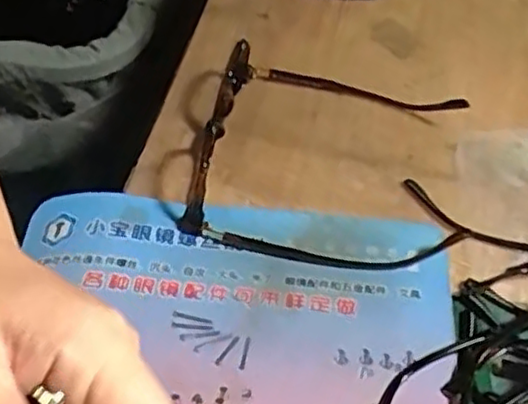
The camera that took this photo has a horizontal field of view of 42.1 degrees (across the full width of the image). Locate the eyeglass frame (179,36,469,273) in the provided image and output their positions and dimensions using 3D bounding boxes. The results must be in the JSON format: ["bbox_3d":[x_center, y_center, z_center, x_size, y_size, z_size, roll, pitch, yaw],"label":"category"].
[{"bbox_3d":[0.039,-0.032,0.407,0.157,0.035,0.146,8,51,4],"label":"eyeglass frame"}]

